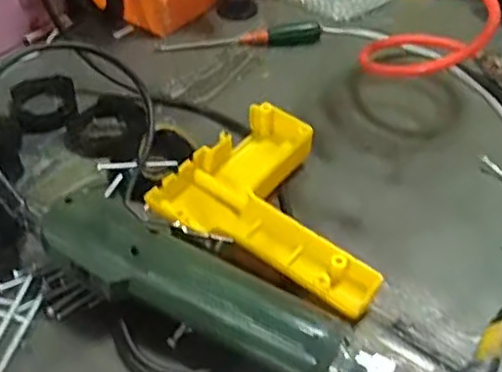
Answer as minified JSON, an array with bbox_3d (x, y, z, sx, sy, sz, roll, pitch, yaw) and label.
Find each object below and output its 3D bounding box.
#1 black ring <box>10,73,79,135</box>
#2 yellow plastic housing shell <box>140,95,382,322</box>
[{"bbox_3d":[-0.160,-0.064,0.498,0.050,0.010,0.059,-19,50,-19],"label":"black ring"},{"bbox_3d":[0.027,0.010,0.416,0.148,0.033,0.113,25,50,21],"label":"yellow plastic housing shell"}]

